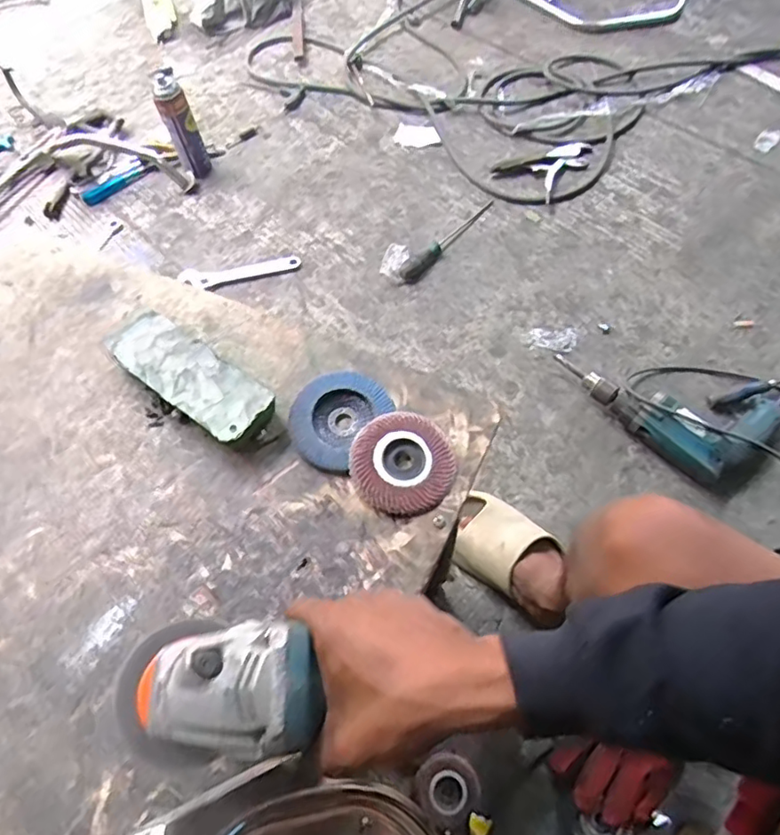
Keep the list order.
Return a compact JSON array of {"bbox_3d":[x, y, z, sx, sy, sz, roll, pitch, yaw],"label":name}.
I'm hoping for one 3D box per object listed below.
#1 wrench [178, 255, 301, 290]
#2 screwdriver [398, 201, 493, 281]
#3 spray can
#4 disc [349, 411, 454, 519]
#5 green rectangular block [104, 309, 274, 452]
[{"bbox_3d":[-0.305,-0.301,1.162,0.240,0.014,0.066,-13,59,-5],"label":"wrench"},{"bbox_3d":[0.122,-0.367,1.160,0.034,0.032,0.267,39,72,19],"label":"screwdriver"},{"bbox_3d":[-0.450,-0.624,1.250,0.066,0.212,0.067,-1,64,2],"label":"spray can"},{"bbox_3d":[0.011,0.040,0.494,0.087,0.016,0.087,1,70,-4],"label":"disc"},{"bbox_3d":[-0.184,-0.035,0.529,0.174,0.037,0.068,35,71,19],"label":"green rectangular block"}]

